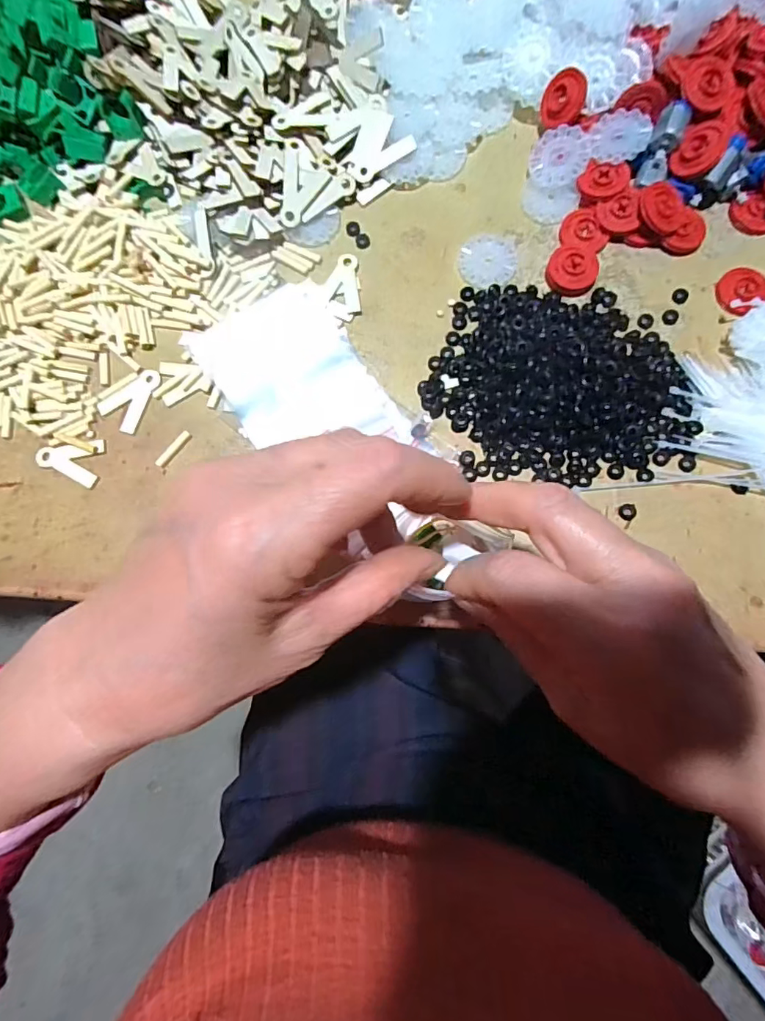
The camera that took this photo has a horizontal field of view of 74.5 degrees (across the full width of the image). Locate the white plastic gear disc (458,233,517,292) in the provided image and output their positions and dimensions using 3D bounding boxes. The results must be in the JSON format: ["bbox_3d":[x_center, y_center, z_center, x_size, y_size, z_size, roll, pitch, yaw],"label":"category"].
[{"bbox_3d":[0.072,-0.170,0.344,0.038,0.004,0.043,8,82,5],"label":"white plastic gear disc"}]

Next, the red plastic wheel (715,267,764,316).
[{"bbox_3d":[0.238,-0.146,0.330,0.033,0.007,0.032,-5,75,20],"label":"red plastic wheel"}]

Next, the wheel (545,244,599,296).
[{"bbox_3d":[0.126,-0.159,0.333,0.033,0.009,0.030,0,82,3],"label":"wheel"}]

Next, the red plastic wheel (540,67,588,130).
[{"bbox_3d":[0.124,-0.279,0.342,0.029,0.006,0.035,0,102,21],"label":"red plastic wheel"}]

